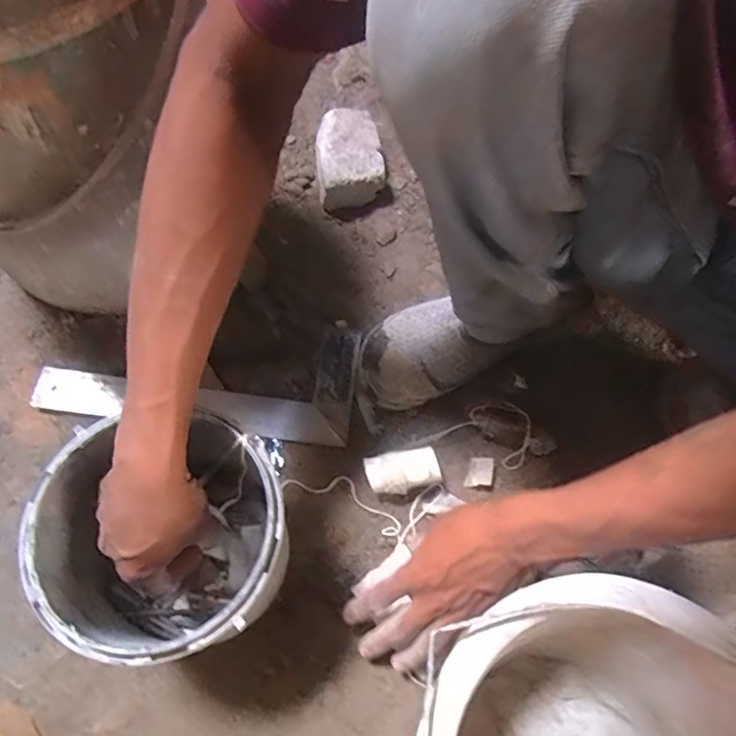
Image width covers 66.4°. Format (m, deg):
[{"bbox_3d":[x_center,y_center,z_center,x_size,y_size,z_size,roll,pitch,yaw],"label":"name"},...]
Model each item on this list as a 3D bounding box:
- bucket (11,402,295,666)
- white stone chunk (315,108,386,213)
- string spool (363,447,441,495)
[{"bbox_3d":[-0.134,0.135,0.422,0.157,0.168,0.144,0,65,1],"label":"bucket"},{"bbox_3d":[-0.023,-0.251,0.674,0.079,0.053,0.124,-6,65,-6],"label":"white stone chunk"},{"bbox_3d":[0.031,0.097,0.521,0.063,0.034,0.037,-13,65,-9],"label":"string spool"}]

